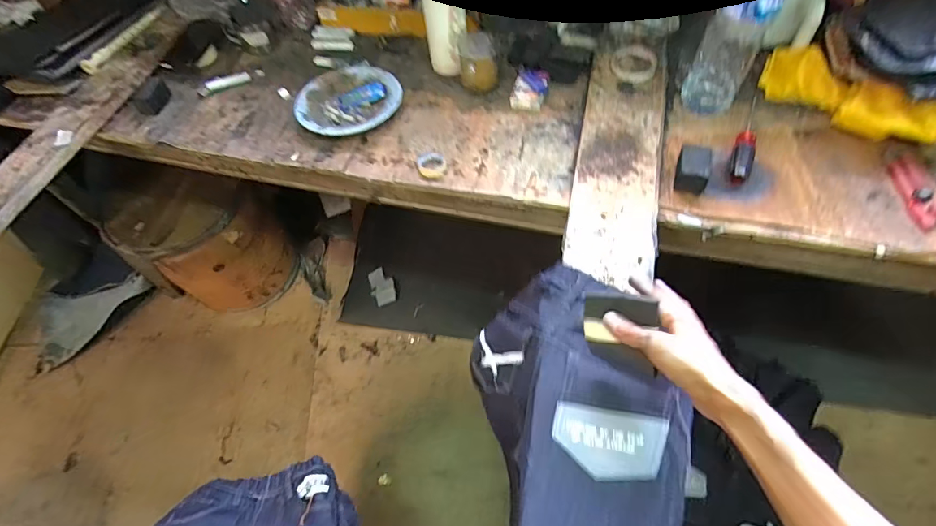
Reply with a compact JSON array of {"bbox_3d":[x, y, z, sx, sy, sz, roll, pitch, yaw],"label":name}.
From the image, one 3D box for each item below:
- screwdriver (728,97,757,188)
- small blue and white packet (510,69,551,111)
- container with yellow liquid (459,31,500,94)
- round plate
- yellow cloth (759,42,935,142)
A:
[{"bbox_3d":[0.462,-0.214,0.747,0.032,0.033,0.220,21,62,17],"label":"screwdriver"},{"bbox_3d":[0.116,-0.326,0.852,0.065,0.024,0.087,12,60,12],"label":"small blue and white packet"},{"bbox_3d":[0.020,-0.367,0.848,0.067,0.094,0.075,-3,58,2],"label":"container with yellow liquid"},{"bbox_3d":[-0.226,-0.310,0.863,0.191,0.031,0.195,-2,58,3],"label":"round plate"},{"bbox_3d":[0.640,-0.294,0.757,0.115,0.076,0.286,-31,61,-14],"label":"yellow cloth"}]

